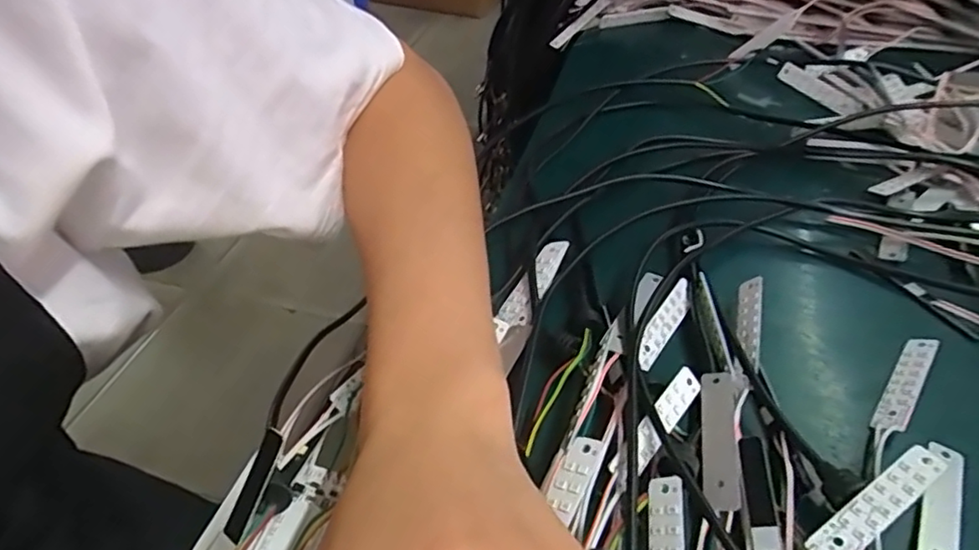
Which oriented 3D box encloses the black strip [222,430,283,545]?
[{"bbox_3d":[-0.068,0.060,0.178,0.006,0.004,0.031,18,79,16],"label":"black strip"}]

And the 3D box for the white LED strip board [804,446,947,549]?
[{"bbox_3d":[0.130,0.078,0.209,0.059,0.004,0.012,-30,53,-17],"label":"white LED strip board"}]

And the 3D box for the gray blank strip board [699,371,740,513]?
[{"bbox_3d":[0.087,0.062,0.237,0.012,0.005,0.059,9,44,10],"label":"gray blank strip board"}]

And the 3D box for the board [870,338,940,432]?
[{"bbox_3d":[0.175,0.045,0.261,0.011,0.004,0.060,12,41,42],"label":"board"}]

